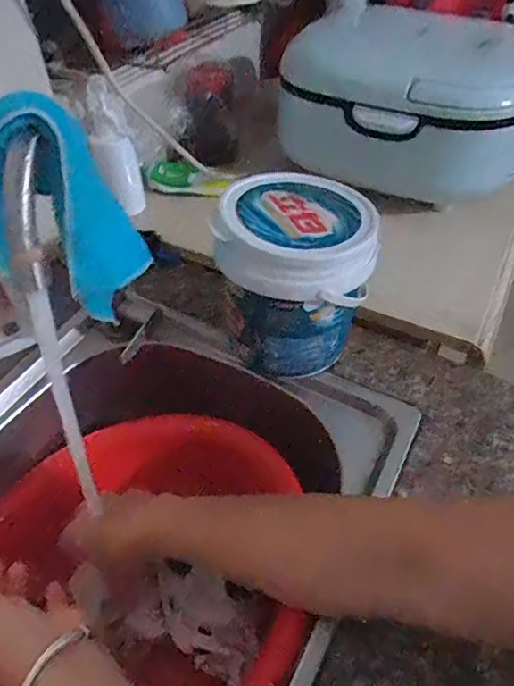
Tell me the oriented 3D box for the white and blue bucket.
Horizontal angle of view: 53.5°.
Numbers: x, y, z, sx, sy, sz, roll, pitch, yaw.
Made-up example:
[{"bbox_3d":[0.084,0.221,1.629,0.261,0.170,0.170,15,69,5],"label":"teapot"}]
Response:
[{"bbox_3d":[0.036,-0.063,0.487,0.126,0.152,0.132,-1,47,1],"label":"white and blue bucket"}]

